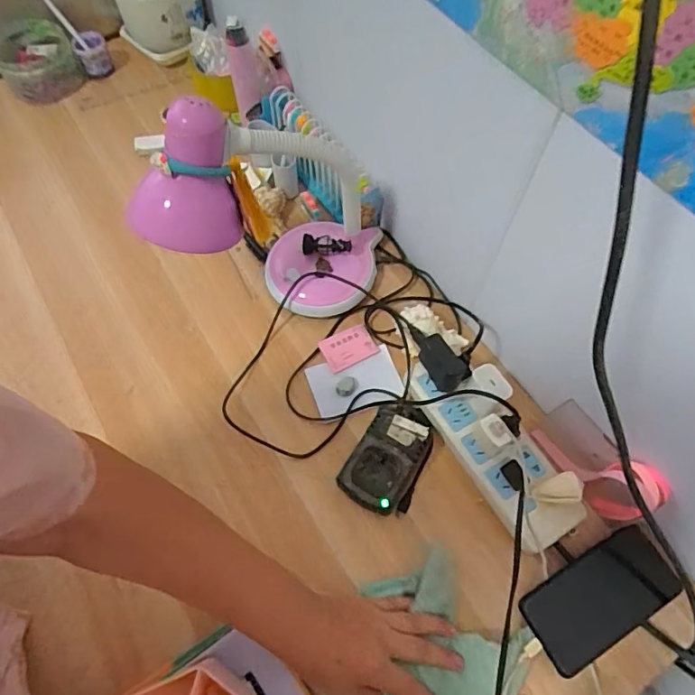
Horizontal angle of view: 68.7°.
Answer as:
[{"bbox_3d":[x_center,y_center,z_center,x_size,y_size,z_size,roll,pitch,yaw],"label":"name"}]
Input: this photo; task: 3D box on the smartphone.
[{"bbox_3d":[0.245,0.241,0.492,0.151,0.010,0.074,-26,69,-16],"label":"smartphone"}]

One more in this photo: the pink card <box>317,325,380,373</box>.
[{"bbox_3d":[0.002,0.001,0.631,0.065,0.005,0.045,-25,73,-12],"label":"pink card"}]

